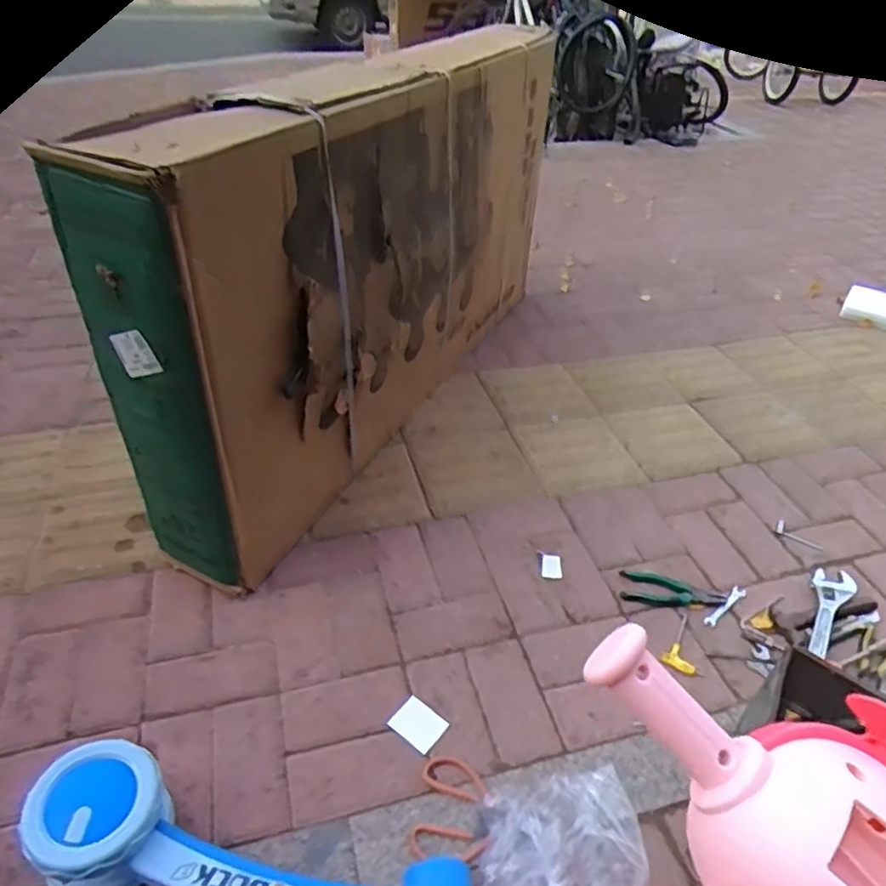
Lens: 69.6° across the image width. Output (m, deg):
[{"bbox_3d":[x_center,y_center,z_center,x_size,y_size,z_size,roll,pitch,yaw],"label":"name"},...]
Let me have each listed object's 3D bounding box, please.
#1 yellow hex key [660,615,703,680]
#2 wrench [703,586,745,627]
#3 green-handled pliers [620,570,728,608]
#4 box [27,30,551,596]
[{"bbox_3d":[0.419,0.345,1.091,0.069,0.019,0.123,20,46,22],"label":"yellow hex key"},{"bbox_3d":[0.515,0.296,1.158,0.114,0.009,0.023,-30,49,-29],"label":"wrench"},{"bbox_3d":[0.422,0.270,1.170,0.186,0.020,0.068,4,41,2],"label":"green-handled pliers"},{"bbox_3d":[-0.102,-0.346,1.252,0.207,0.674,1.179,21,44,21],"label":"box"}]

